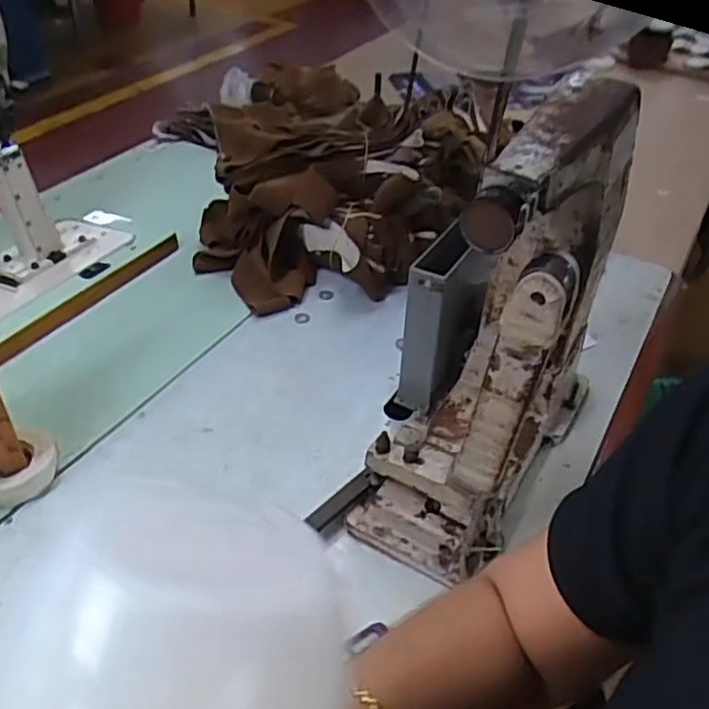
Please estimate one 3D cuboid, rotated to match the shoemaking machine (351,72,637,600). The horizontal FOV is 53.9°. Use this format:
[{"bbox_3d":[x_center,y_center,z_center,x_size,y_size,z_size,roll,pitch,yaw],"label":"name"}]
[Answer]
[{"bbox_3d":[0.141,-0.040,0.713,0.207,0.399,0.359,18,43,17],"label":"shoemaking machine"}]

